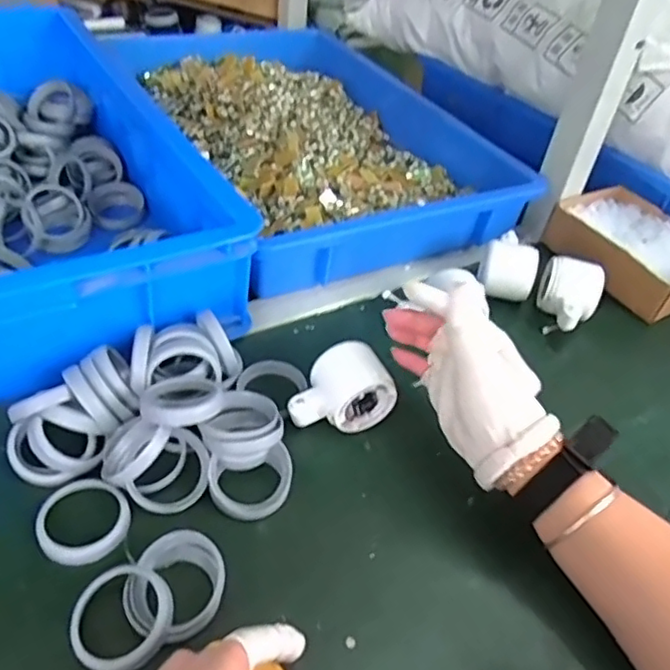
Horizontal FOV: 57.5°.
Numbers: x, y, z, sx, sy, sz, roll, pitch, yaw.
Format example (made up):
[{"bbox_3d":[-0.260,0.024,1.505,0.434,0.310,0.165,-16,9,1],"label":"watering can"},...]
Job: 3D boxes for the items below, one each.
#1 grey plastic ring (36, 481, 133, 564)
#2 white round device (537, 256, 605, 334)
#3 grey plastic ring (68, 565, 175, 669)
[{"bbox_3d":[-0.170,0.126,0.415,0.057,0.007,0.060,4,43,-3],"label":"grey plastic ring"},{"bbox_3d":[0.234,-0.036,0.617,0.059,0.057,0.064,4,43,-3],"label":"white round device"},{"bbox_3d":[-0.127,0.166,0.362,0.059,0.010,0.057,4,43,-3],"label":"grey plastic ring"}]

